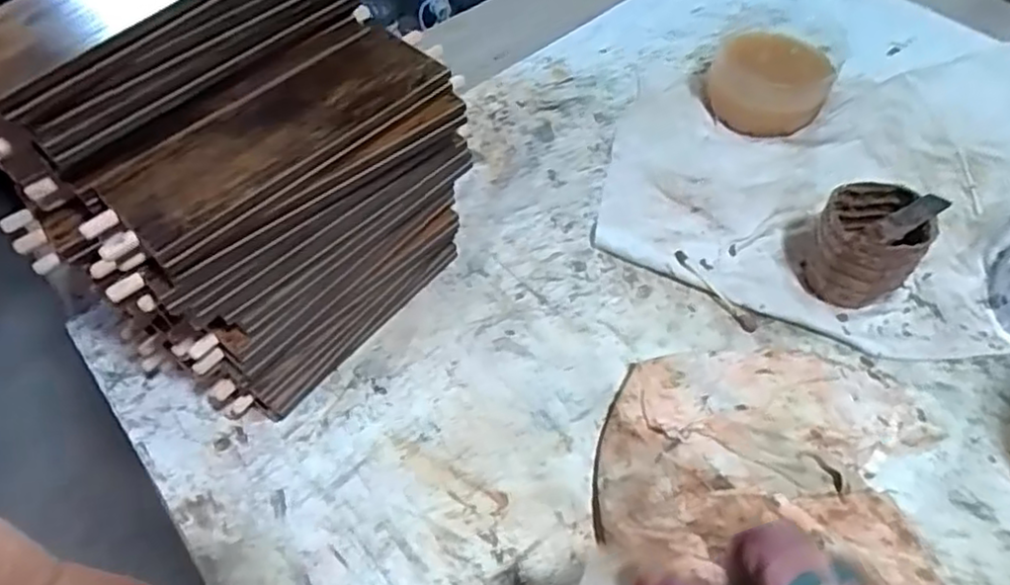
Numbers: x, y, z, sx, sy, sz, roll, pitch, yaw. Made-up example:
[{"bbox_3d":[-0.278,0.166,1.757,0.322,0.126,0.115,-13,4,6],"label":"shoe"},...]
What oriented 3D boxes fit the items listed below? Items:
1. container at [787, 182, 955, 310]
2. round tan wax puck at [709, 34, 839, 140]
[{"bbox_3d":[0.252,-0.038,0.482,0.076,0.079,0.068,23,59,16],"label":"container"},{"bbox_3d":[0.230,-0.183,0.587,0.095,0.055,0.089,16,58,12],"label":"round tan wax puck"}]

